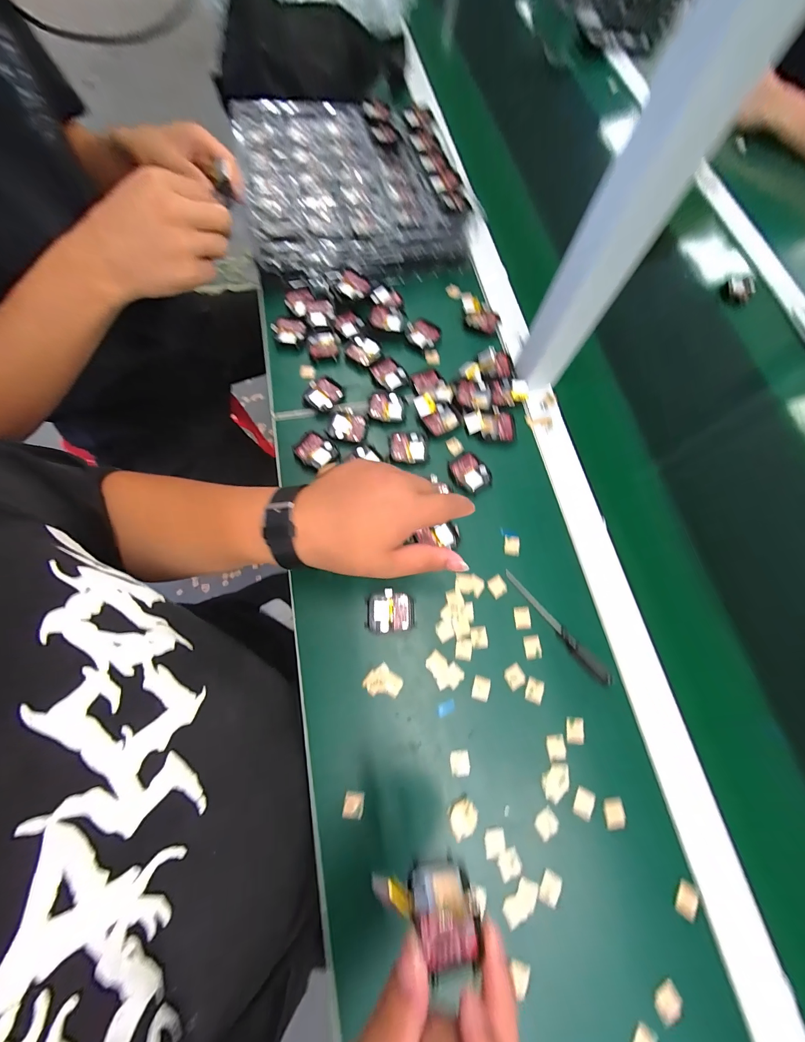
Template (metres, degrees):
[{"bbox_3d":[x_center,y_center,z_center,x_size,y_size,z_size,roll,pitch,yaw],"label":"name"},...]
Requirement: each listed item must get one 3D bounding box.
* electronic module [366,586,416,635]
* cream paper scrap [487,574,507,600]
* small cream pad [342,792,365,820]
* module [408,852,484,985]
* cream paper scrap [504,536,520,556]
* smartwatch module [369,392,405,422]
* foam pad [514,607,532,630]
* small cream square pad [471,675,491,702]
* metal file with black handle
[{"bbox_3d":[-0.012,0.087,0.346,0.046,0.009,0.040,-4,72,-5],"label":"electronic module"},{"bbox_3d":[0.097,0.066,0.361,0.019,0.004,0.020,-30,76,-13],"label":"cream paper scrap"},{"bbox_3d":[-0.041,0.237,0.298,0.017,0.004,0.018,10,64,2],"label":"small cream pad"},{"bbox_3d":[0.023,0.218,0.199,0.038,0.008,0.042,4,36,-20],"label":"module"},{"bbox_3d":[0.116,0.027,0.381,0.016,0.008,0.021,6,71,-2],"label":"cream paper scrap"},{"bbox_3d":[-0.018,-0.133,0.418,0.040,0.004,0.037,4,71,-3],"label":"smartwatch module"},{"bbox_3d":[0.119,0.096,0.353,0.016,0.004,0.022,-1,71,-4],"label":"foam pad"},{"bbox_3d":[0.073,0.155,0.330,0.016,0.004,0.021,16,71,2],"label":"small cream square pad"},{"bbox_3d":[0.149,0.101,0.346,0.014,0.013,0.131,-37,77,-14],"label":"metal file with black handle"}]

